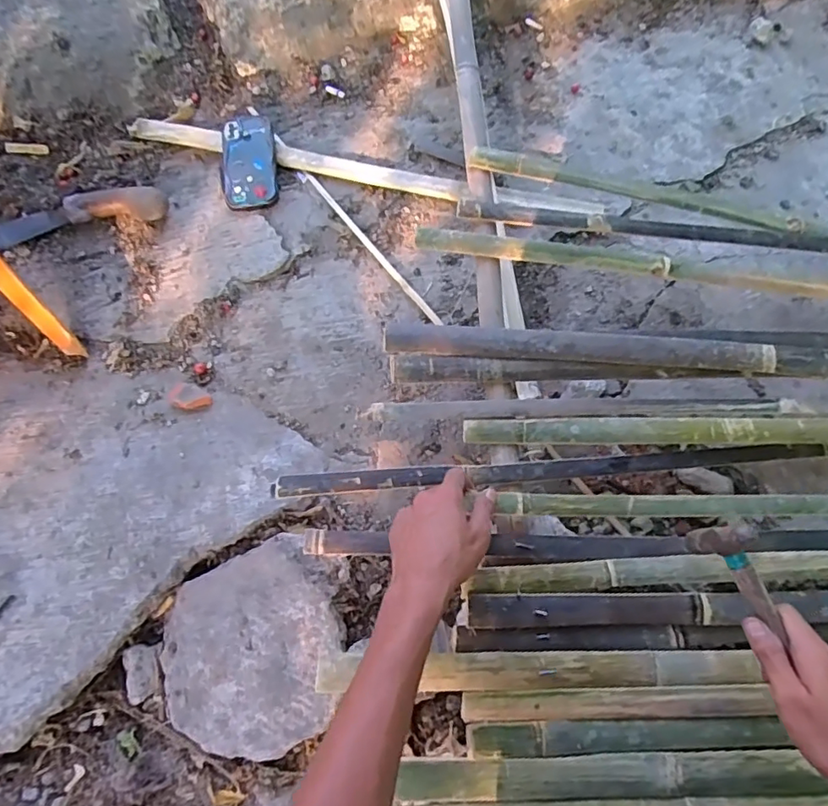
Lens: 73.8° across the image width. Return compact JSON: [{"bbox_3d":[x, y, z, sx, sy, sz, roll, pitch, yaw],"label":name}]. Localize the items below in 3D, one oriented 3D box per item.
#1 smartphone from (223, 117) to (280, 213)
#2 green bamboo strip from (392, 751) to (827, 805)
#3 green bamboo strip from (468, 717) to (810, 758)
[{"bbox_3d":[-0.262,-0.381,0.870,0.086,0.016,0.173,-8,73,0],"label":"smartphone"},{"bbox_3d":[0.454,0.340,0.509,0.919,0.024,0.037,-1,71,0],"label":"green bamboo strip"},{"bbox_3d":[0.489,0.308,0.521,0.862,0.027,0.030,-1,68,0],"label":"green bamboo strip"}]

